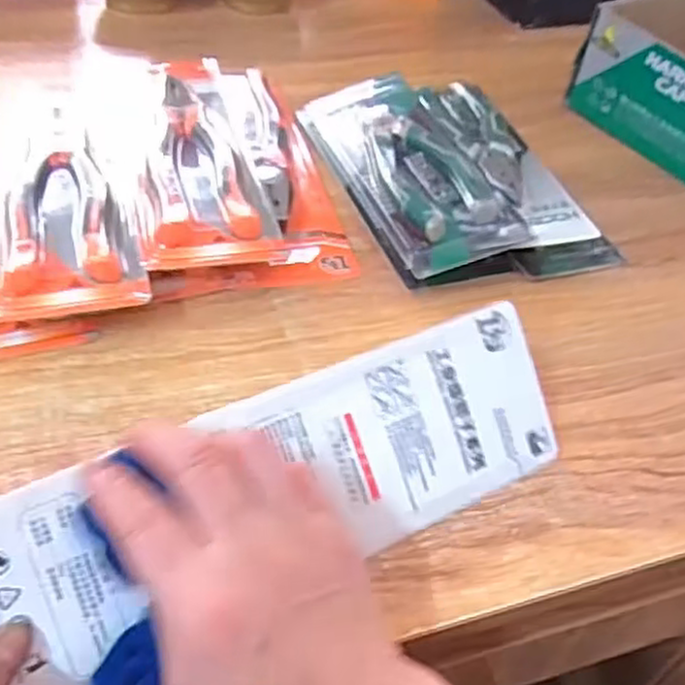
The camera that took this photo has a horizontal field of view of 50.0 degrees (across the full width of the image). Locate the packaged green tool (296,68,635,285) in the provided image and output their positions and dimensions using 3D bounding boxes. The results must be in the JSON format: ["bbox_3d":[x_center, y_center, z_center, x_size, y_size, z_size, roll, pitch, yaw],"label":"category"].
[{"bbox_3d":[0.074,-0.128,0.520,0.144,0.047,0.219,-12,48,-18],"label":"packaged green tool"}]

